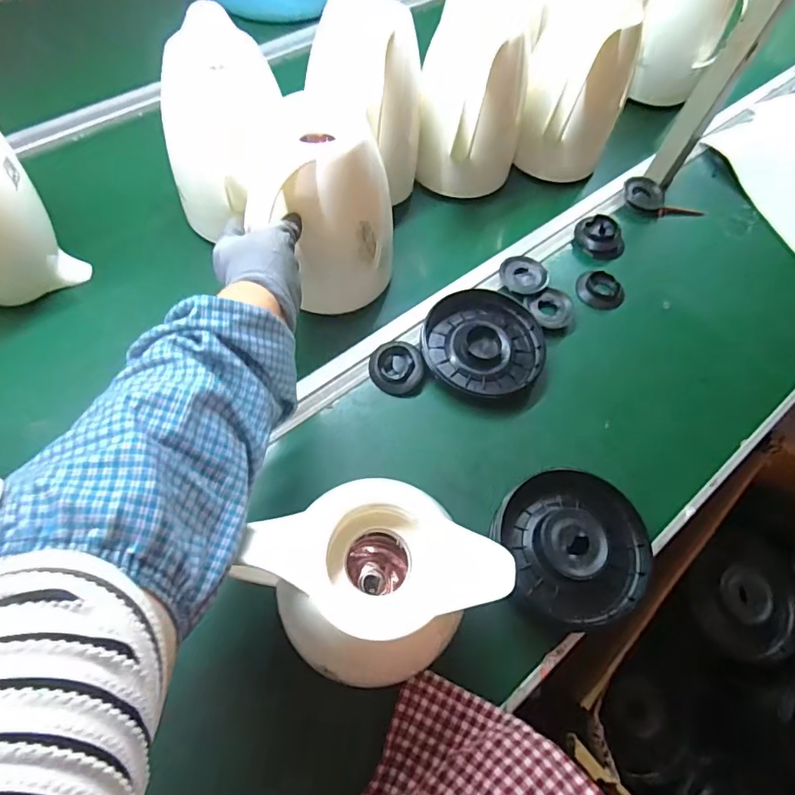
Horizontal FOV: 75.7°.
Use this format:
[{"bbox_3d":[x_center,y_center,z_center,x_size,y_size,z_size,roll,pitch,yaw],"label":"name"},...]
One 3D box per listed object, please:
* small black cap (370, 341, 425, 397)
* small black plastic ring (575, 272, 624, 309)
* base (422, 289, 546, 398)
[{"bbox_3d":[0.000,-0.032,0.578,0.060,0.020,0.060,5,81,5],"label":"small black cap"},{"bbox_3d":[0.262,-0.138,0.656,0.060,0.016,0.048,33,65,14],"label":"small black plastic ring"},{"bbox_3d":[0.101,-0.065,0.606,0.138,0.027,0.136,1,62,-2],"label":"base"}]

